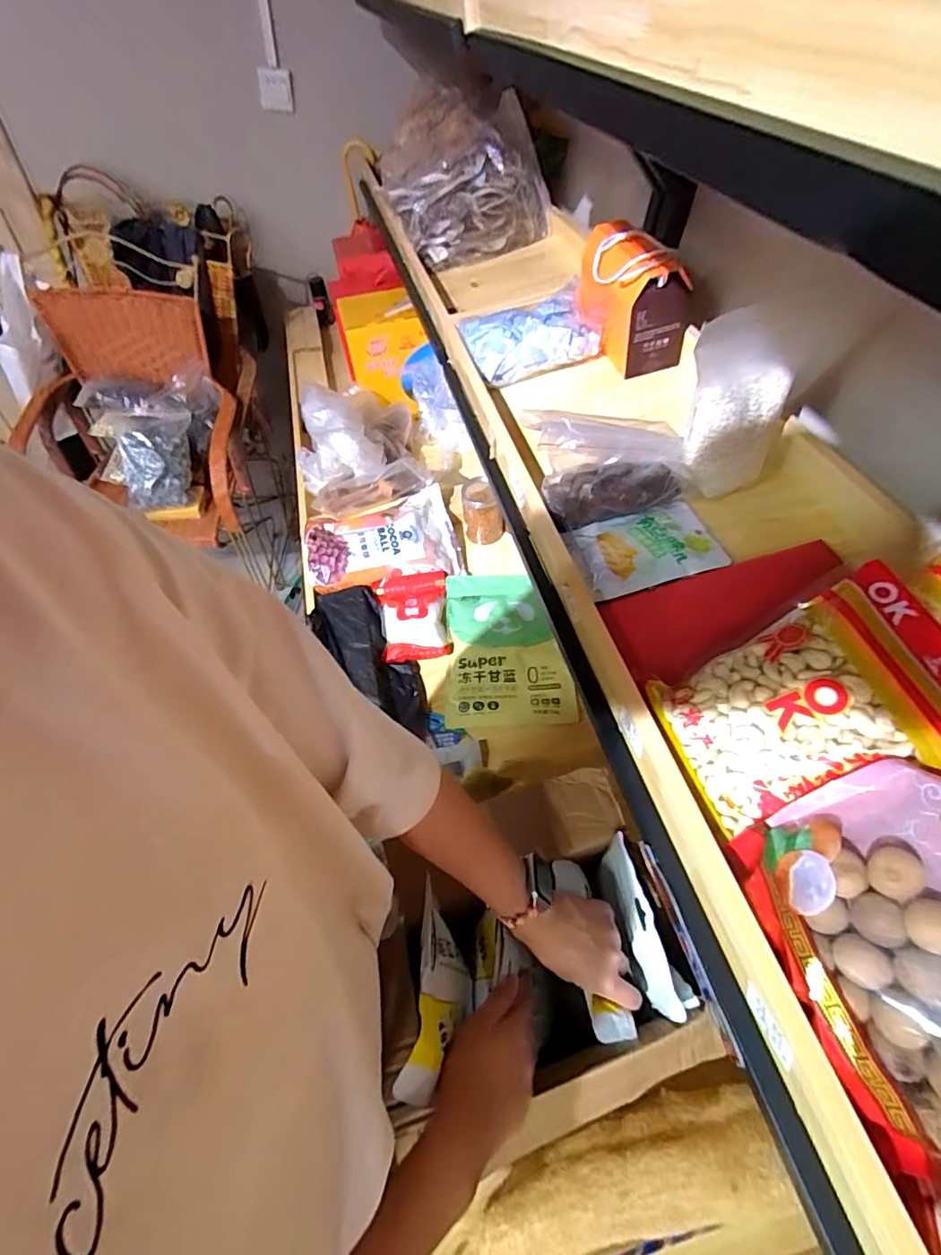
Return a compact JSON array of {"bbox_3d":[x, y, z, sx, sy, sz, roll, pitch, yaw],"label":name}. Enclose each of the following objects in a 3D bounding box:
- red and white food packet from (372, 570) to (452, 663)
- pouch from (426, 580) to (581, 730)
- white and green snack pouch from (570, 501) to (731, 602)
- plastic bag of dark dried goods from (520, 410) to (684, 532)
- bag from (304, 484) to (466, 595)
[{"bbox_3d":[-0.111,-0.025,1.006,0.135,0.033,0.195,-3,52,-7],"label":"red and white food packet"},{"bbox_3d":[0.065,0.034,0.975,0.239,0.044,0.327,3,52,-2],"label":"pouch"},{"bbox_3d":[0.189,-0.086,0.563,0.144,0.013,0.103,-15,53,0],"label":"white and green snack pouch"},{"bbox_3d":[0.147,-0.171,0.569,0.167,0.106,0.072,-7,53,-10],"label":"plastic bag of dark dried goods"},{"bbox_3d":[-0.180,-0.186,1.073,0.305,0.057,0.193,-7,53,-10],"label":"bag"}]

